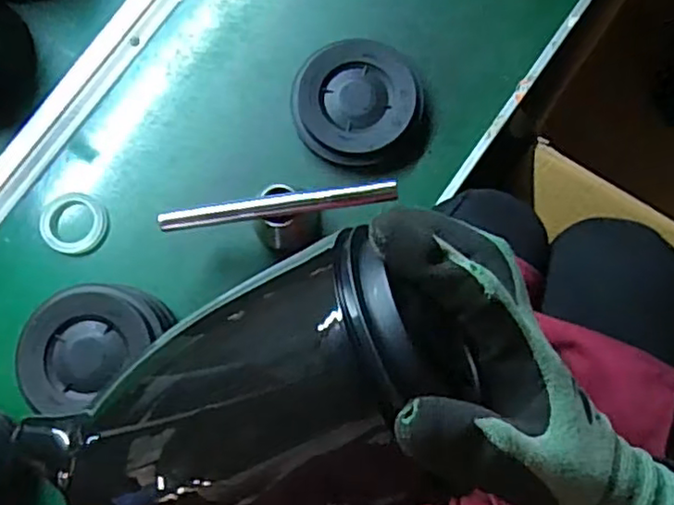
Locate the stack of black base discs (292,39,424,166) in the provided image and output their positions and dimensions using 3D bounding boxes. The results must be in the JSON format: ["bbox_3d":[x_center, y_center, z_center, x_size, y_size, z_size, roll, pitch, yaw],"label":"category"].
[{"bbox_3d":[0.019,-0.136,0.595,0.115,0.033,0.107,0,81,2],"label":"stack of black base discs"}]

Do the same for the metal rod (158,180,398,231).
[{"bbox_3d":[-0.048,-0.039,0.546,0.197,0.014,0.017,-8,81,1],"label":"metal rod"}]

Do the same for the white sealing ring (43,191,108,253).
[{"bbox_3d":[-0.244,-0.028,0.601,0.054,0.017,0.056,0,81,2],"label":"white sealing ring"}]

